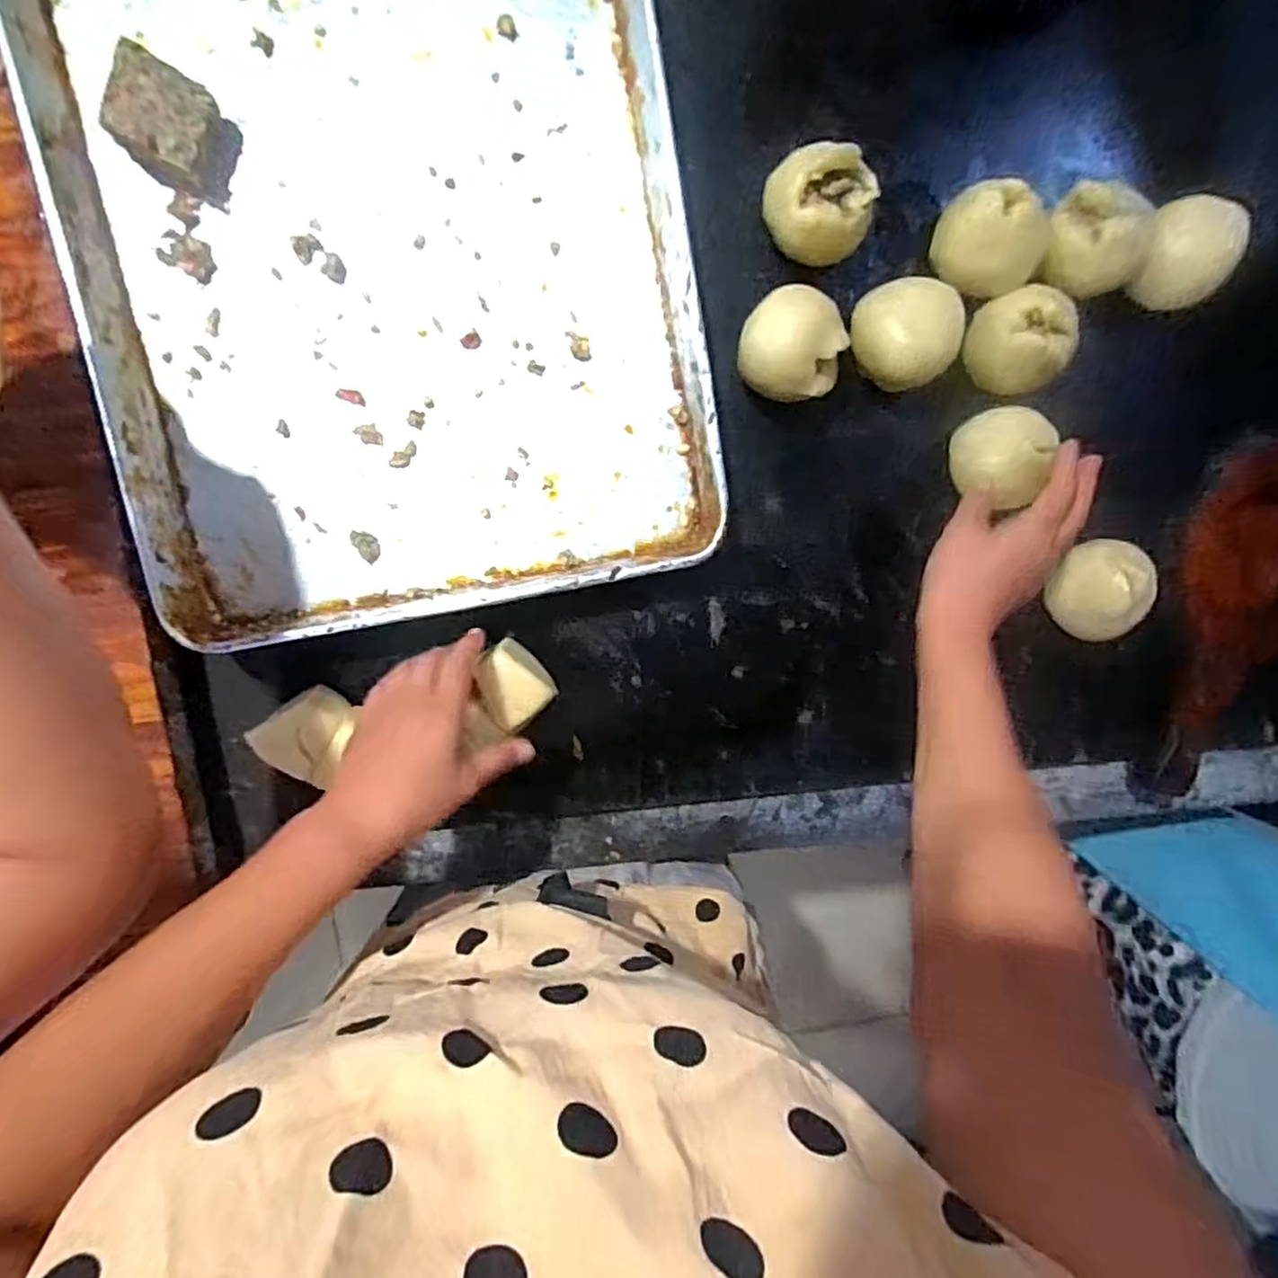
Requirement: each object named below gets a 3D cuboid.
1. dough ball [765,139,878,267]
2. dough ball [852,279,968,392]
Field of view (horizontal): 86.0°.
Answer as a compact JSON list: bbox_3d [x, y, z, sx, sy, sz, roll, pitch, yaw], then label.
[{"bbox_3d":[0.123,-0.307,0.490,0.065,0.063,0.078,-42,99,2],"label":"dough ball"},{"bbox_3d":[0.194,-0.222,0.508,0.067,0.054,0.070,-1,98,-5],"label":"dough ball"}]

